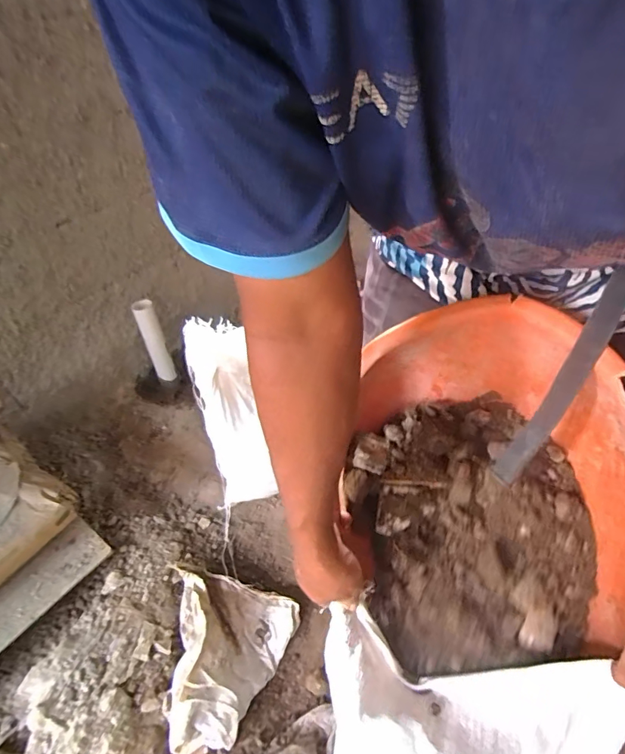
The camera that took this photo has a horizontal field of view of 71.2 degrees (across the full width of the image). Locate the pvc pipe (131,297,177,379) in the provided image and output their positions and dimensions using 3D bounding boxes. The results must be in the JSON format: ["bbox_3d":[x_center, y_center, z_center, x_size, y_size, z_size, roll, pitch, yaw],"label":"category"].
[{"bbox_3d":[-0.493,-0.109,1.367,0.064,0.269,0.065,-23,43,-18],"label":"pvc pipe"}]

